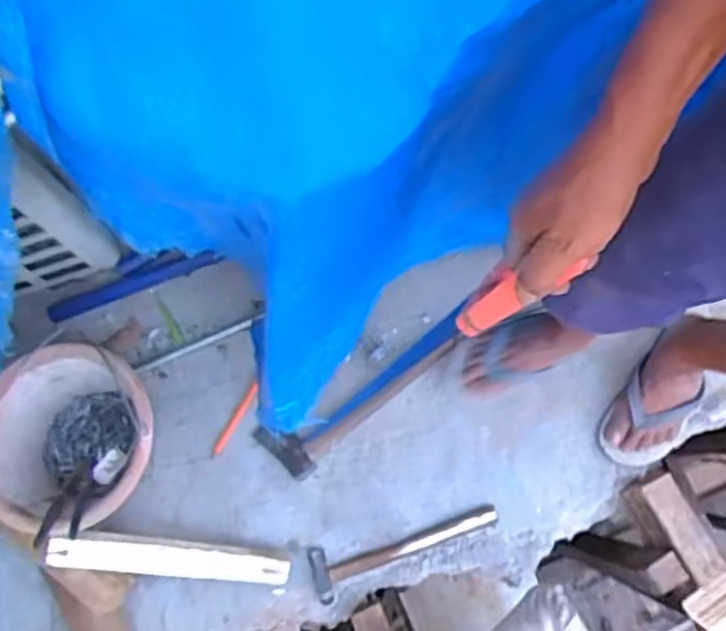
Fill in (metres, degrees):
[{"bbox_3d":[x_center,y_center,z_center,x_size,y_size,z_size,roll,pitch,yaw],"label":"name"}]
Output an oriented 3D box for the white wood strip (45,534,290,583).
[{"bbox_3d":[-0.267,0.345,1.004,0.325,0.029,0.047,12,73,-18],"label":"white wood strip"}]

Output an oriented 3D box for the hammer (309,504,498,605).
[{"bbox_3d":[0.064,0.352,1.067,0.287,0.023,0.075,-16,77,-1],"label":"hammer"}]

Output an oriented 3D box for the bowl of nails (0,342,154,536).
[{"bbox_3d":[-0.418,0.187,1.047,0.244,0.163,0.244,-1,77,3],"label":"bowl of nails"}]

